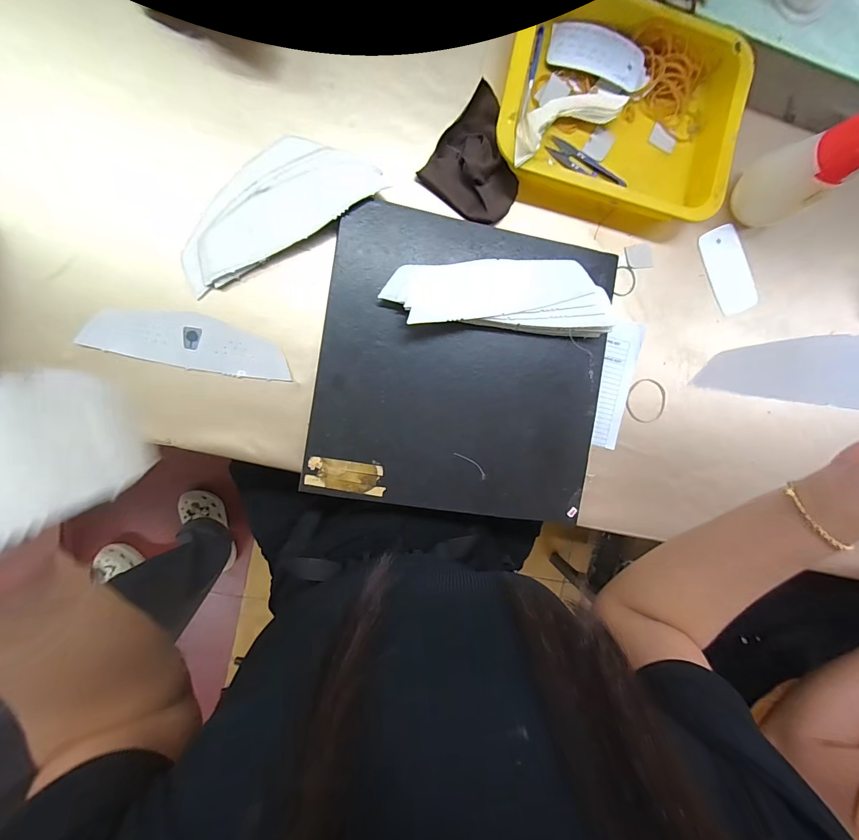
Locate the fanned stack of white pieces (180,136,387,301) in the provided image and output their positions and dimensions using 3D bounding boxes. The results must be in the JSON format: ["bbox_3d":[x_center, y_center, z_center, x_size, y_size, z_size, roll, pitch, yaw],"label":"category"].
[{"bbox_3d":[-0.158,-0.220,0.368,0.217,0.023,0.096,-29,97,-4],"label":"fanned stack of white pieces"}]

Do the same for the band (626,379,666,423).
[{"bbox_3d":[0.262,-0.023,0.443,0.053,0.006,0.053,-1,94,-7],"label":"band"}]

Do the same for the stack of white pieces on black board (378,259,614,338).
[{"bbox_3d":[0.070,-0.125,0.373,0.221,0.036,0.067,1,94,-7],"label":"stack of white pieces on black board"}]

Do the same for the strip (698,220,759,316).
[{"bbox_3d":[0.363,-0.181,0.444,0.053,0.006,0.102,-23,97,-5],"label":"strip"}]

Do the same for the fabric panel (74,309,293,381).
[{"bbox_3d":[-0.244,-0.080,0.379,0.193,0.005,0.054,9,93,-7],"label":"fabric panel"}]

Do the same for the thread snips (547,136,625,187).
[{"bbox_3d":[0.174,-0.281,0.411,0.095,0.007,0.024,31,90,-8],"label":"thread snips"}]

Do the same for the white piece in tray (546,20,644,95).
[{"bbox_3d":[0.183,-0.394,0.400,0.108,0.012,0.047,19,92,-8],"label":"white piece in tray"}]

